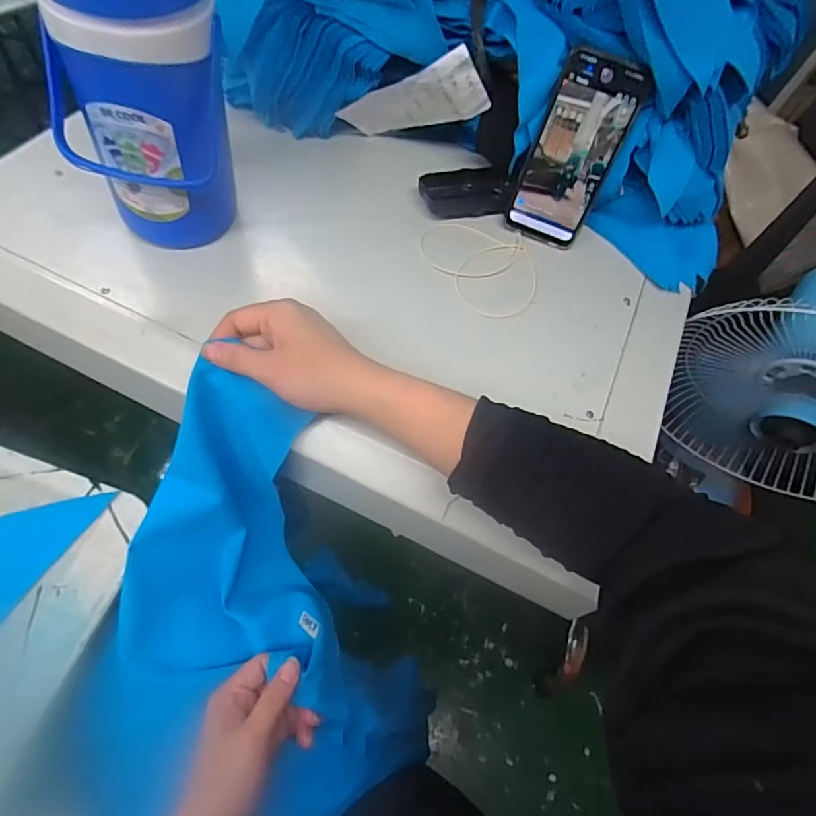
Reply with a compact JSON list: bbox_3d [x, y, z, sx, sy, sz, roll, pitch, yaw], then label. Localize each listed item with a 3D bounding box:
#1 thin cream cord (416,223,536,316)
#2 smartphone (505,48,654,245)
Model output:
[{"bbox_3d":[0.070,-0.137,0.511,0.116,0.004,0.116,4,61,-6],"label":"thin cream cord"},{"bbox_3d":[0.156,-0.240,0.492,0.078,0.164,0.006,25,39,5],"label":"smartphone"}]

